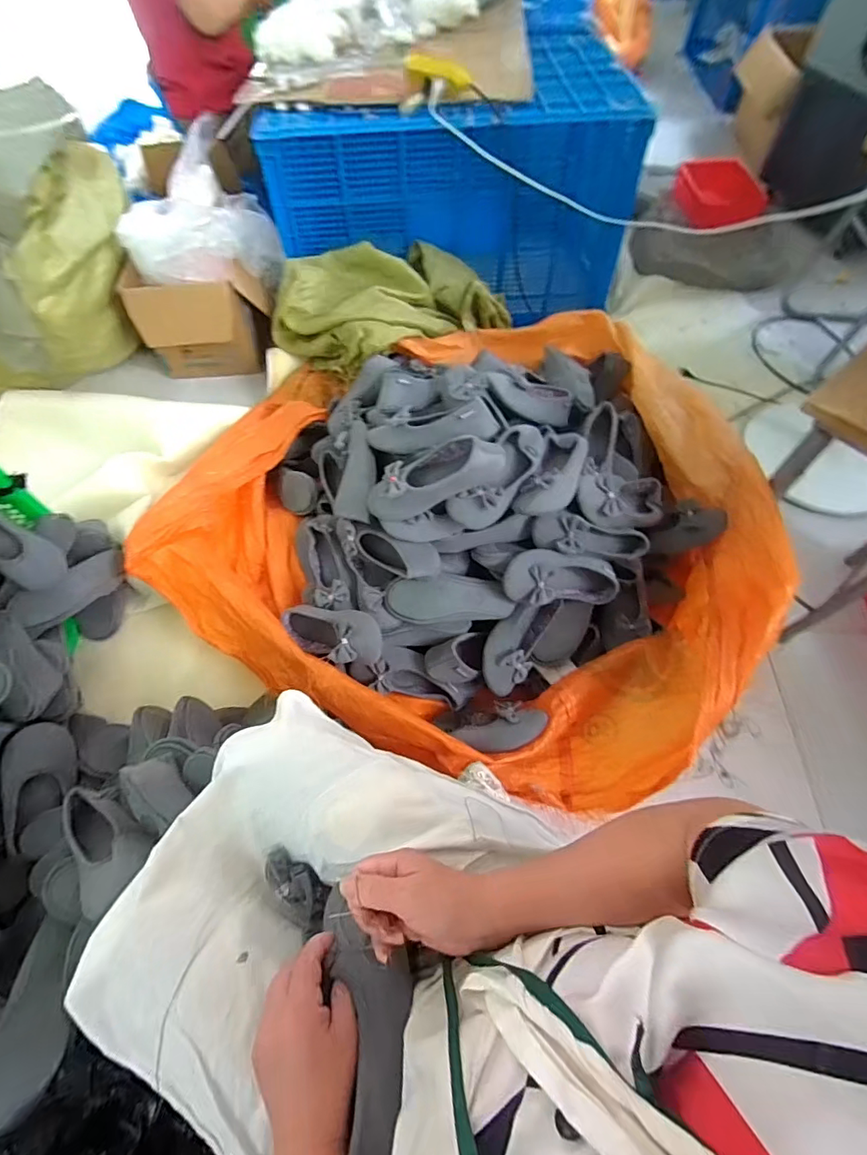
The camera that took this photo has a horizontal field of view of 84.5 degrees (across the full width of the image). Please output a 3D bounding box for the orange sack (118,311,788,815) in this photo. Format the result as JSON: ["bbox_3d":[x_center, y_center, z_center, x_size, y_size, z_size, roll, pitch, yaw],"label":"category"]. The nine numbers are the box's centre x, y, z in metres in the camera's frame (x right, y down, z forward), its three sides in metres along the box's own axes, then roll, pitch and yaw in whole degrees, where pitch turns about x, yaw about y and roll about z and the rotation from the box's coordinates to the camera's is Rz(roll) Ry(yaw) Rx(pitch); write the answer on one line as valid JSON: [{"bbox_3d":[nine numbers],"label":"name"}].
[{"bbox_3d":[0.069,-0.215,1.020,1.197,0.313,1.084,21,63,13],"label":"orange sack"}]

